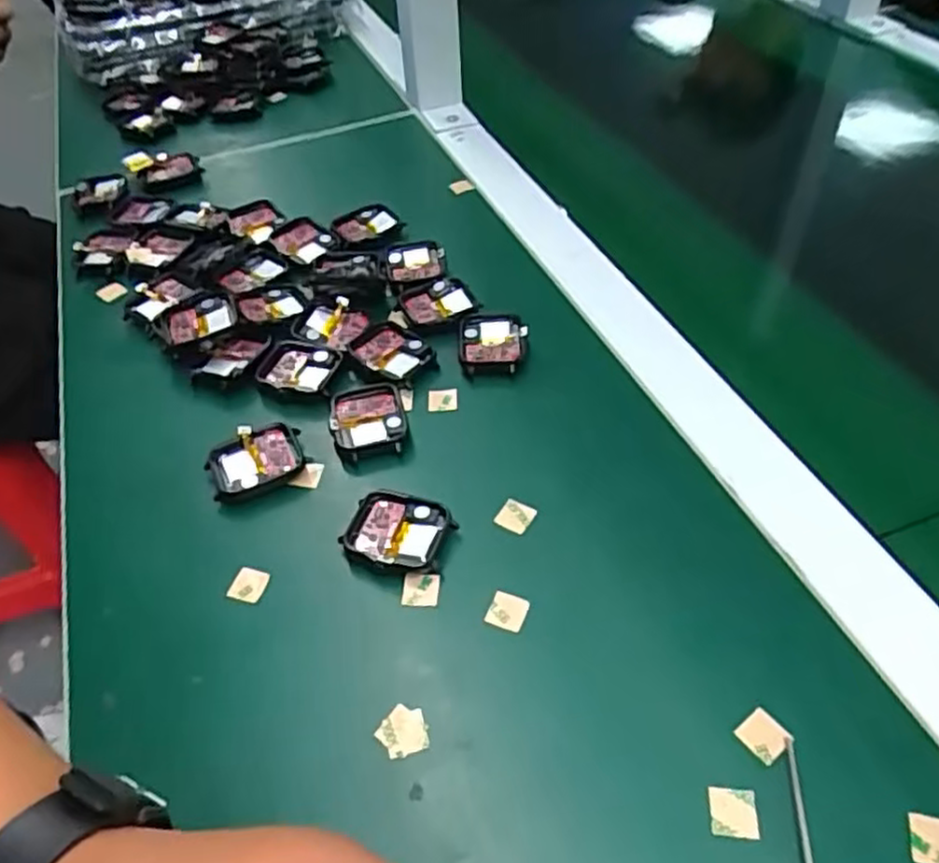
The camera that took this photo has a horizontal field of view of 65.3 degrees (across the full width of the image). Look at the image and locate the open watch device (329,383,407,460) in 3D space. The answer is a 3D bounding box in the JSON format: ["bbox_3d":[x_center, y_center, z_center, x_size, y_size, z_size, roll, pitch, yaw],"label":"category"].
[{"bbox_3d":[-0.052,-0.004,0.381,0.038,0.012,0.045,-11,47,-7],"label":"open watch device"}]

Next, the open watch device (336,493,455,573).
[{"bbox_3d":[-0.032,0.048,0.334,0.046,0.012,0.038,12,51,17],"label":"open watch device"}]

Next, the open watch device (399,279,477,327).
[{"bbox_3d":[-0.020,-0.078,0.440,0.042,0.005,0.035,-16,48,-11],"label":"open watch device"}]

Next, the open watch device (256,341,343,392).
[{"bbox_3d":[-0.094,-0.036,0.412,0.039,0.013,0.033,9,48,12],"label":"open watch device"}]

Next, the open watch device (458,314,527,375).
[{"bbox_3d":[0.013,-0.051,0.417,0.037,0.010,0.045,2,47,6],"label":"open watch device"}]

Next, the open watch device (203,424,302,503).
[{"bbox_3d":[-0.107,0.016,0.368,0.046,0.014,0.038,-20,49,-14],"label":"open watch device"}]

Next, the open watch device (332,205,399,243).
[{"bbox_3d":[-0.072,-0.144,0.508,0.046,0.010,0.032,-19,49,-13],"label":"open watch device"}]

